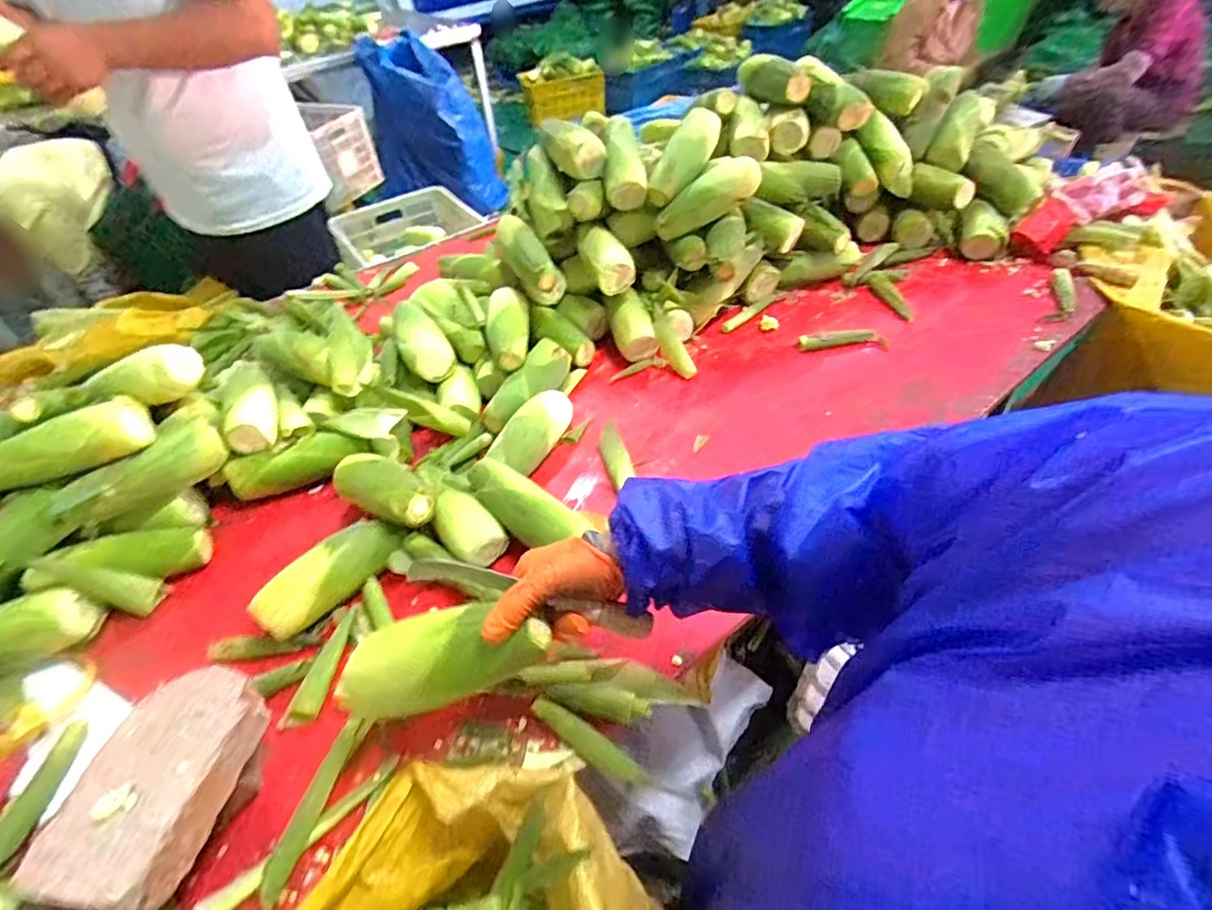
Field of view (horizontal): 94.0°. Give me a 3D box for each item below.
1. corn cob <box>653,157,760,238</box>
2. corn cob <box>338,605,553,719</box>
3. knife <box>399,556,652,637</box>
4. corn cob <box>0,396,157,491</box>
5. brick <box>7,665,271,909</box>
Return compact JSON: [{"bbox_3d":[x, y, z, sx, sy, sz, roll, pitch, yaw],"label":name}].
[{"bbox_3d":[0.177,-0.450,0.990,0.193,0.074,0.078,-27,41,23],"label":"corn cob"},{"bbox_3d":[-0.142,0.169,0.469,0.201,0.059,0.065,-19,44,16],"label":"corn cob"},{"bbox_3d":[-0.061,0.117,0.476,0.206,0.029,0.020,18,48,-3],"label":"knife"},{"bbox_3d":[-0.669,-0.011,0.689,0.190,0.061,0.060,-25,48,-17],"label":"corn cob"},{"bbox_3d":[-0.385,0.278,0.490,0.116,0.045,0.187,4,47,10],"label":"brick"}]

